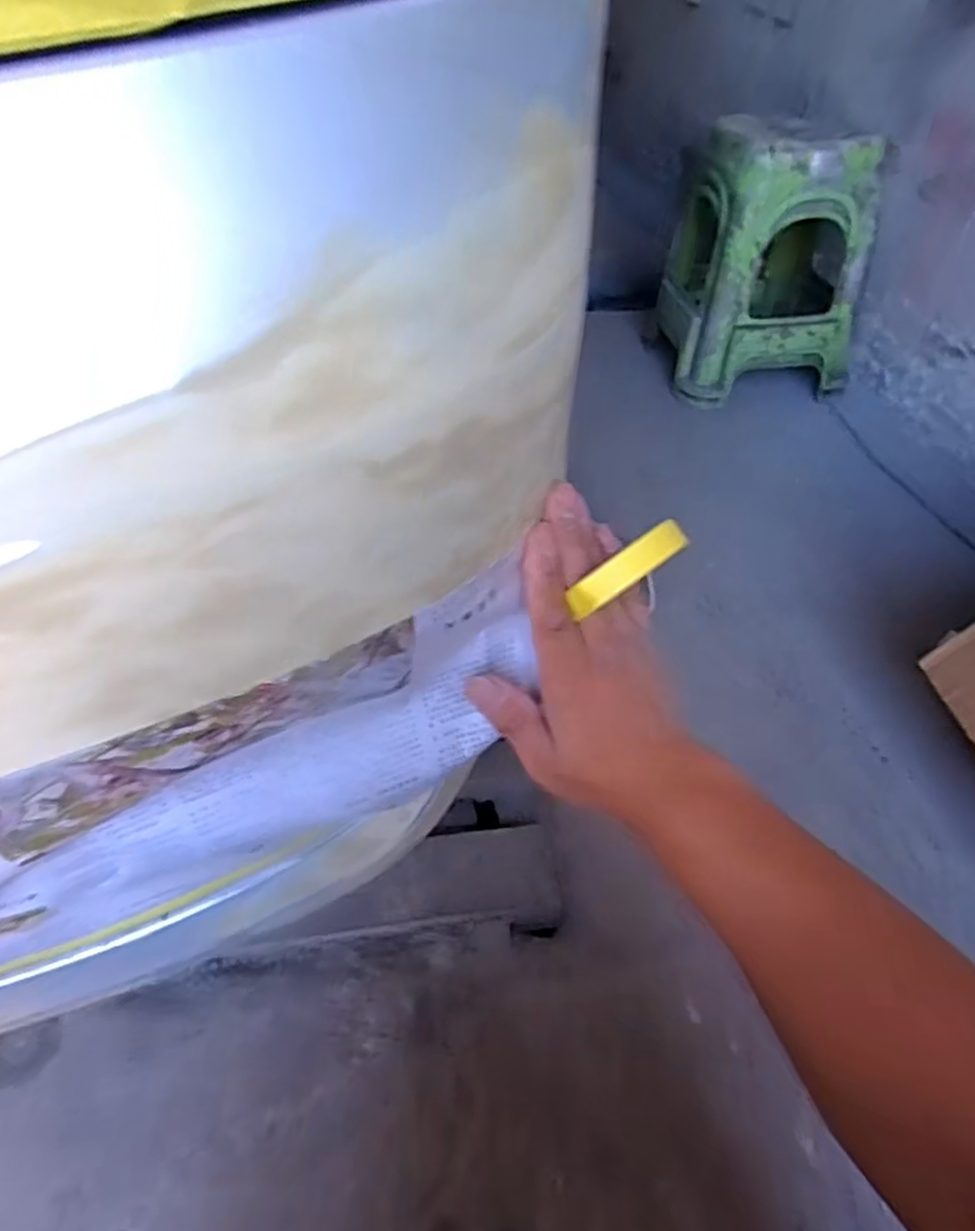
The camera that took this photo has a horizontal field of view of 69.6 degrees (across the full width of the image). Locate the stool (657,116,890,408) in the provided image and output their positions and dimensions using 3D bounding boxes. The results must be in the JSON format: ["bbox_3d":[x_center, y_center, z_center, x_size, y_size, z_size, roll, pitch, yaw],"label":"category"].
[{"bbox_3d":[0.631,-0.797,1.573,0.380,0.489,0.353,-2,45,-7],"label":"stool"}]

